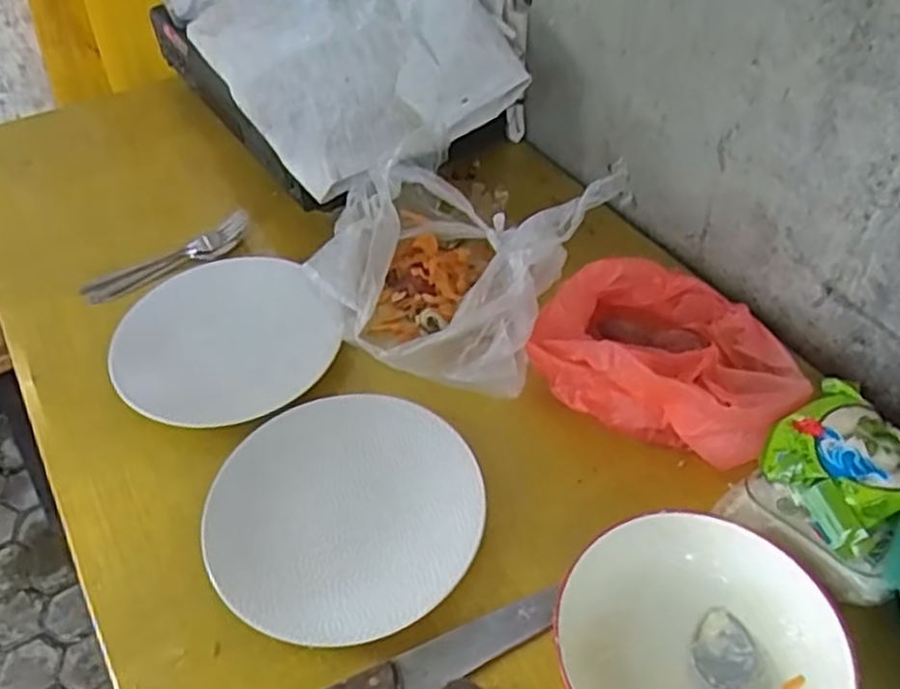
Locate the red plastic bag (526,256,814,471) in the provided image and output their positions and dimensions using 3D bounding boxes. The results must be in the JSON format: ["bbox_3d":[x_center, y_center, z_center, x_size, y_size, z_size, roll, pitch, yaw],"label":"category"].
[{"bbox_3d":[0.179,-0.001,0.629,0.203,0.068,0.156,18,52,19],"label":"red plastic bag"}]

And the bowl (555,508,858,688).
[{"bbox_3d":[0.155,0.192,0.482,0.167,0.053,0.177,-2,48,2],"label":"bowl"}]

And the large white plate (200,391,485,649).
[{"bbox_3d":[-0.078,0.122,0.563,0.193,0.031,0.195,-2,48,2],"label":"large white plate"}]

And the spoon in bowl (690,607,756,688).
[{"bbox_3d":[0.166,0.220,0.441,0.037,0.019,0.166,6,24,10],"label":"spoon in bowl"}]

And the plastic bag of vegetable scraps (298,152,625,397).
[{"bbox_3d":[0.012,-0.080,0.677,0.195,0.127,0.246,23,54,23],"label":"plastic bag of vegetable scraps"}]

